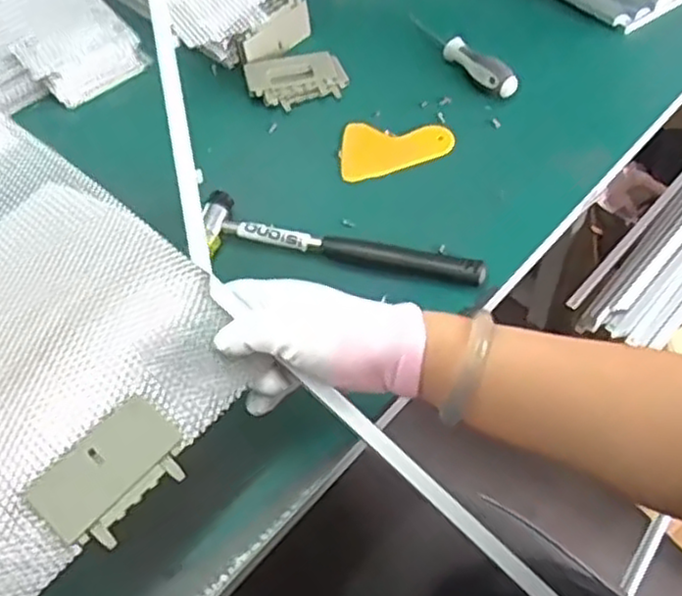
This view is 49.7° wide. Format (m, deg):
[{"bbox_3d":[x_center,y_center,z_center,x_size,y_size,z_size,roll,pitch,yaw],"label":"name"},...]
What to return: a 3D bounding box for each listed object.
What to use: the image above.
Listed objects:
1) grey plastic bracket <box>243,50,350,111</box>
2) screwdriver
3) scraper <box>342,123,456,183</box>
[{"bbox_3d":[-0.044,-0.215,0.725,0.096,0.019,0.057,-7,56,0],"label":"grey plastic bracket"},{"bbox_3d":[0.115,-0.238,0.721,0.027,0.029,0.144,-36,61,-18],"label":"screwdriver"},{"bbox_3d":[0.051,-0.132,0.674,0.100,0.011,0.067,3,57,7],"label":"scraper"}]

